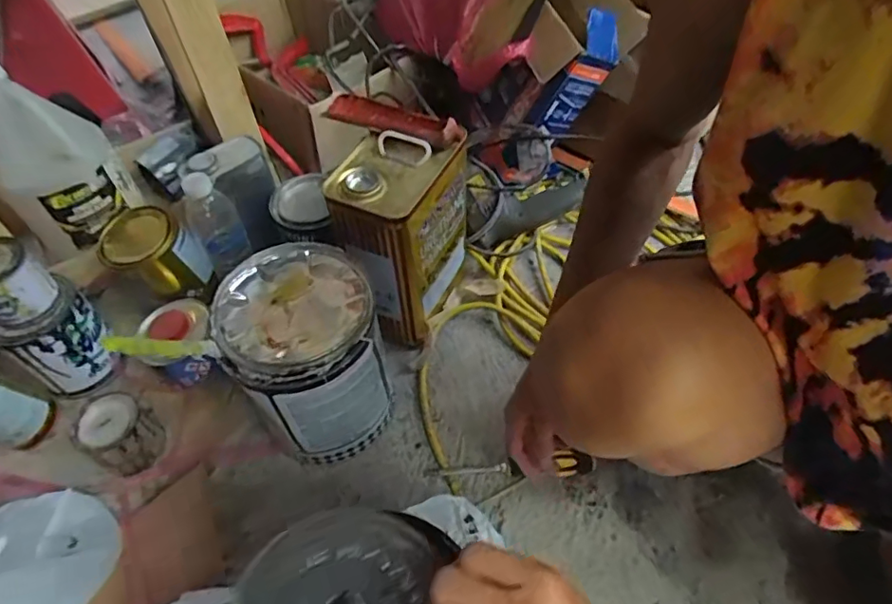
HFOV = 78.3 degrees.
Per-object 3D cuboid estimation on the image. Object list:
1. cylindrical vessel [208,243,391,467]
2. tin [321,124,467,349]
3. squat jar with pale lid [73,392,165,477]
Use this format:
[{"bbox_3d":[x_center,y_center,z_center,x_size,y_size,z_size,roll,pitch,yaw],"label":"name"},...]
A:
[{"bbox_3d":[-0.147,0.071,0.615,0.142,0.221,0.152,0,54,0],"label":"cylindrical vessel"},{"bbox_3d":[-0.054,-0.080,0.685,0.107,0.240,0.151,23,57,16],"label":"tin"},{"bbox_3d":[-0.380,0.156,0.647,0.065,0.077,0.070,-1,53,1],"label":"squat jar with pale lid"}]

